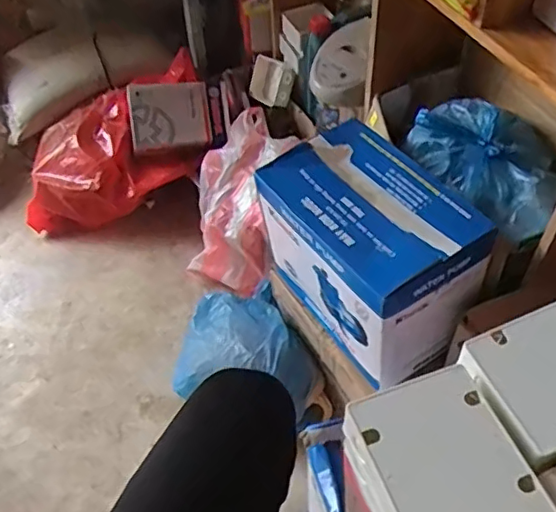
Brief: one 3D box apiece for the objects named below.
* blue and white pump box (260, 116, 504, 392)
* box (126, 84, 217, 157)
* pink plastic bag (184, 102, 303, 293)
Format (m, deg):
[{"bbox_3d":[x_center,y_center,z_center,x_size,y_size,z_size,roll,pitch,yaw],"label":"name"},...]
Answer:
[{"bbox_3d":[0.138,-0.011,0.934,0.203,0.244,0.335,-27,54,-17],"label":"blue and white pump box"},{"bbox_3d":[-0.261,-0.340,1.422,0.194,0.161,0.037,-8,7,-10],"label":"box"},{"bbox_3d":[-0.084,-0.130,1.314,0.202,0.245,0.415,5,52,7],"label":"pink plastic bag"}]

